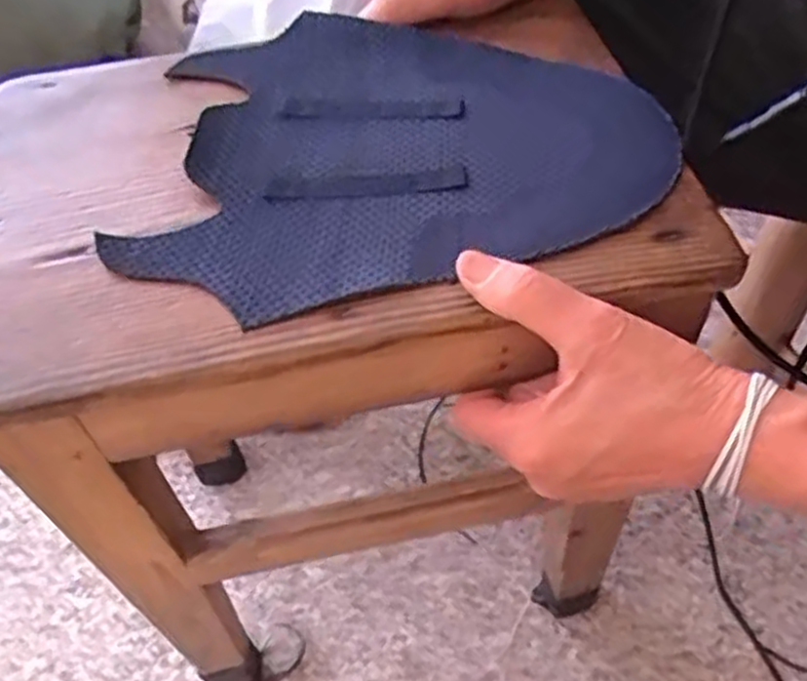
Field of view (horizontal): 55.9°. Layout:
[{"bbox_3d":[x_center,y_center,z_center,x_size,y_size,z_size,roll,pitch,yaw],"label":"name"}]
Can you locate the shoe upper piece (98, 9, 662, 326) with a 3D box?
[{"bbox_3d":[-0.007,-0.100,0.369,0.246,0.009,0.198,-10,51,-4],"label":"shoe upper piece"}]

